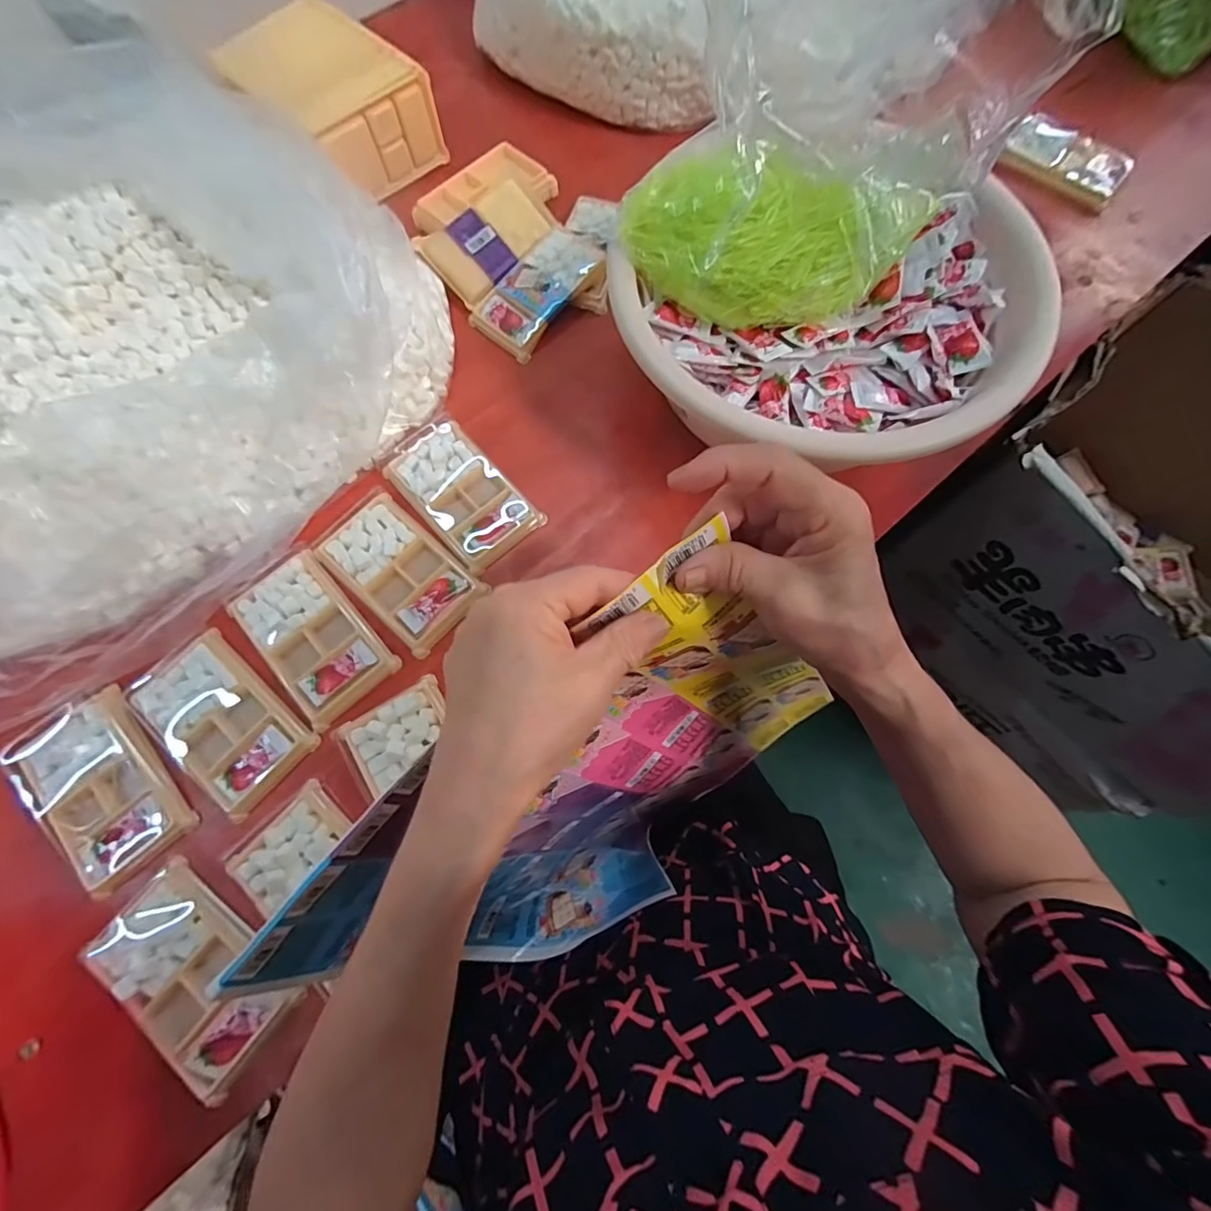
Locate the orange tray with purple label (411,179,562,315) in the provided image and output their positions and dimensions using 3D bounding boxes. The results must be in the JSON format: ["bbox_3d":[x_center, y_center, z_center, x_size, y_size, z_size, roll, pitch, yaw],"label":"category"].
[{"bbox_3d":[-0.112,-0.371,0.536,0.138,0.012,0.075,-44,102,-10],"label":"orange tray with purple label"}]

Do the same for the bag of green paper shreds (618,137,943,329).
[{"bbox_3d":[0.136,-0.287,0.404,0.241,0.054,0.136,-10,73,-3],"label":"bag of green paper shreds"}]

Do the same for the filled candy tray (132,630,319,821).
[{"bbox_3d":[-0.293,0.087,0.404,0.133,0.013,0.078,42,77,12],"label":"filled candy tray"}]

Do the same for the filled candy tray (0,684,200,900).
[{"bbox_3d":[-0.371,0.134,0.386,0.078,0.024,0.131,-40,77,-11],"label":"filled candy tray"}]

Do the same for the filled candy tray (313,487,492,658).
[{"bbox_3d":[-0.172,-0.029,0.443,0.139,0.012,0.075,41,77,11],"label":"filled candy tray"}]

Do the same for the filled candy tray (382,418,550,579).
[{"bbox_3d":[-0.127,-0.099,0.463,0.079,0.011,0.138,-40,77,-11],"label":"filled candy tray"}]

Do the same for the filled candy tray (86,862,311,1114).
[{"bbox_3d":[-0.276,0.246,0.352,0.133,0.015,0.075,40,77,11],"label":"filled candy tray"}]

